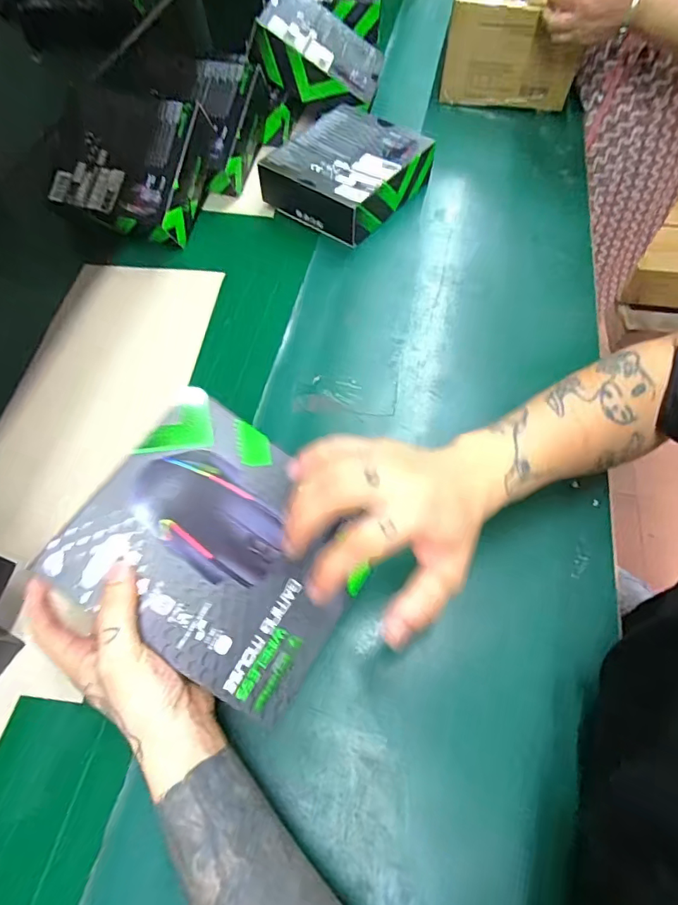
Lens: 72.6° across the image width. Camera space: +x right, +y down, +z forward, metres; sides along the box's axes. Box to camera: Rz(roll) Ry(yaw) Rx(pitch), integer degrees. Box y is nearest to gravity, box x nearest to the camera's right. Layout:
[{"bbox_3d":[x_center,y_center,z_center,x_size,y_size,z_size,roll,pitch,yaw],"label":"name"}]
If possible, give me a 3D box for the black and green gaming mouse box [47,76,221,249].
[{"bbox_3d":[-0.280,-0.384,0.613,0.205,0.049,0.171,17,89,11],"label":"black and green gaming mouse box"}]

